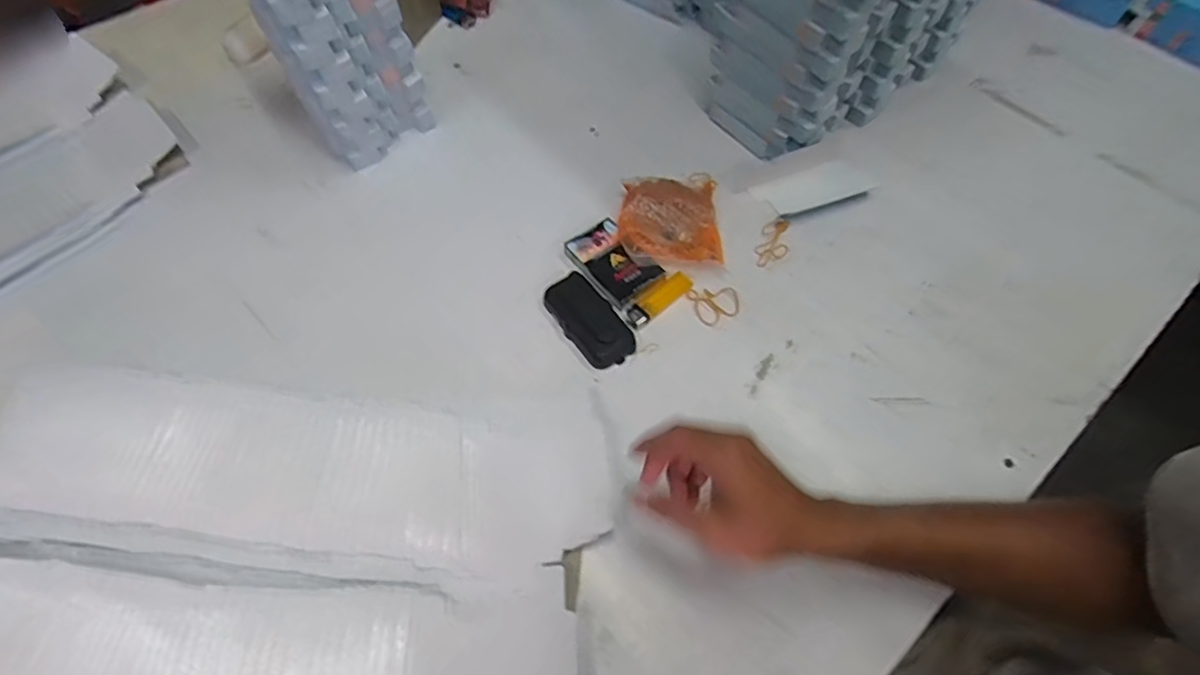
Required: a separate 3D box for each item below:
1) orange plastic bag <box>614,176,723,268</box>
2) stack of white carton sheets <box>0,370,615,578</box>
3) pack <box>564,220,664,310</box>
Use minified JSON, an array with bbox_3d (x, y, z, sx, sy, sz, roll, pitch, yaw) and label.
[{"bbox_3d":[0.076,-0.128,0.655,0.111,0.032,0.110,1,62,-2],"label":"orange plastic bag"},{"bbox_3d":[-0.257,0.114,0.512,0.530,0.014,0.150,3,62,-1],"label":"stack of white carton sheets"},{"bbox_3d":[0.012,-0.082,0.634,0.064,0.018,0.094,-36,69,-19],"label":"pack"}]

